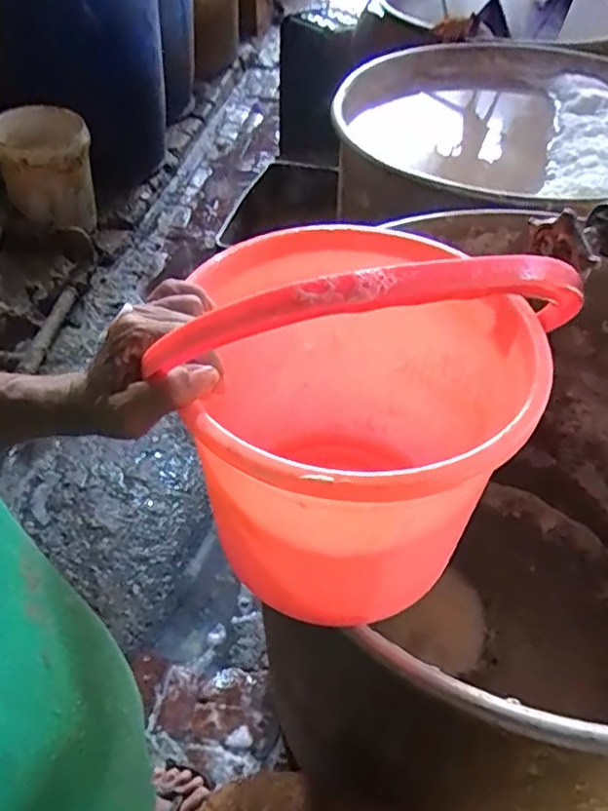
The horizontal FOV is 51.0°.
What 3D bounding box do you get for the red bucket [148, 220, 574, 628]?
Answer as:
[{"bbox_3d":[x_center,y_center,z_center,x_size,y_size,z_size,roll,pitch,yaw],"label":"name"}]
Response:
[{"bbox_3d":[0.048,-0.014,0.497,0.241,0.350,0.271,16,50,13],"label":"red bucket"}]

